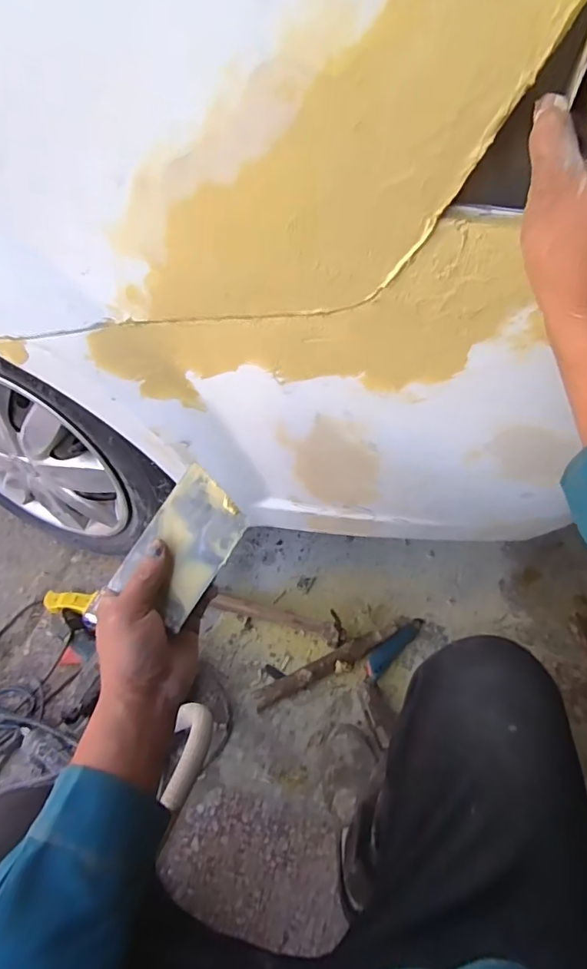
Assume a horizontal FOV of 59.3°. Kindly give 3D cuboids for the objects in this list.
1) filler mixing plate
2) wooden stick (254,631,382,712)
[{"bbox_3d":[-0.094,0.052,0.449,0.072,0.004,0.118,34,85,8],"label":"filler mixing plate"},{"bbox_3d":[0.052,0.346,0.964,0.261,0.034,0.036,-23,59,-20],"label":"wooden stick"}]

